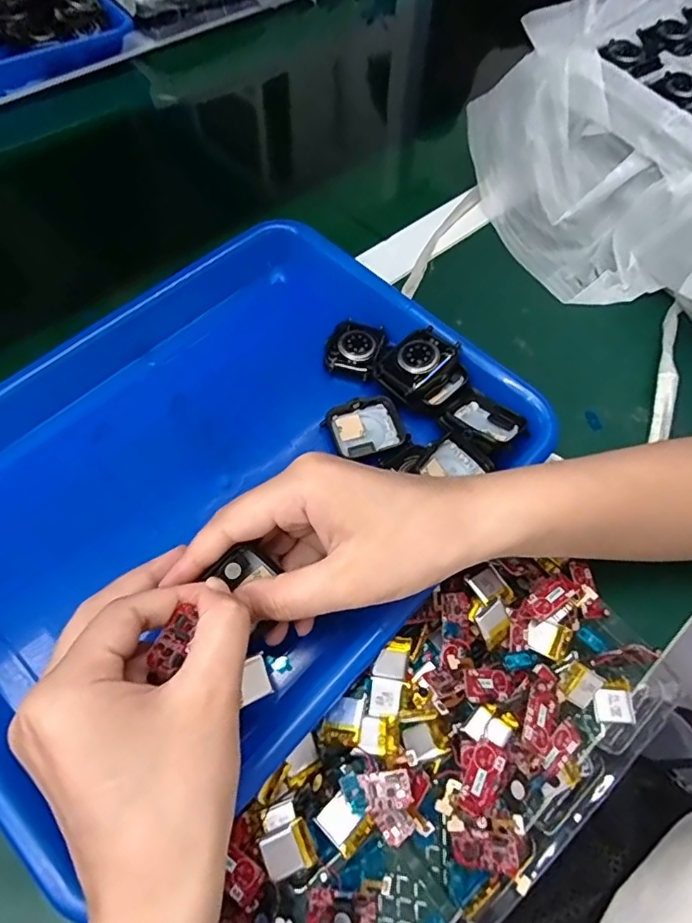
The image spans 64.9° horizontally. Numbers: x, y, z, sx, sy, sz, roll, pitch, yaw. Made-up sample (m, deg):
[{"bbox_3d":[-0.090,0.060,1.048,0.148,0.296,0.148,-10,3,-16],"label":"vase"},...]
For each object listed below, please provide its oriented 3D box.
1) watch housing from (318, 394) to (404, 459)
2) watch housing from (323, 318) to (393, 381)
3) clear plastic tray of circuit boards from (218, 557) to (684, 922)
[{"bbox_3d":[0.011,-0.021,0.324,0.042,0.007,0.035,-17,62,-10],"label":"watch housing"},{"bbox_3d":[0.006,-0.074,0.350,0.038,0.006,0.044,19,62,10],"label":"watch housing"},{"bbox_3d":[0.037,0.144,0.247,0.261,0.039,0.117,-37,67,-20],"label":"clear plastic tray of circuit boards"}]

